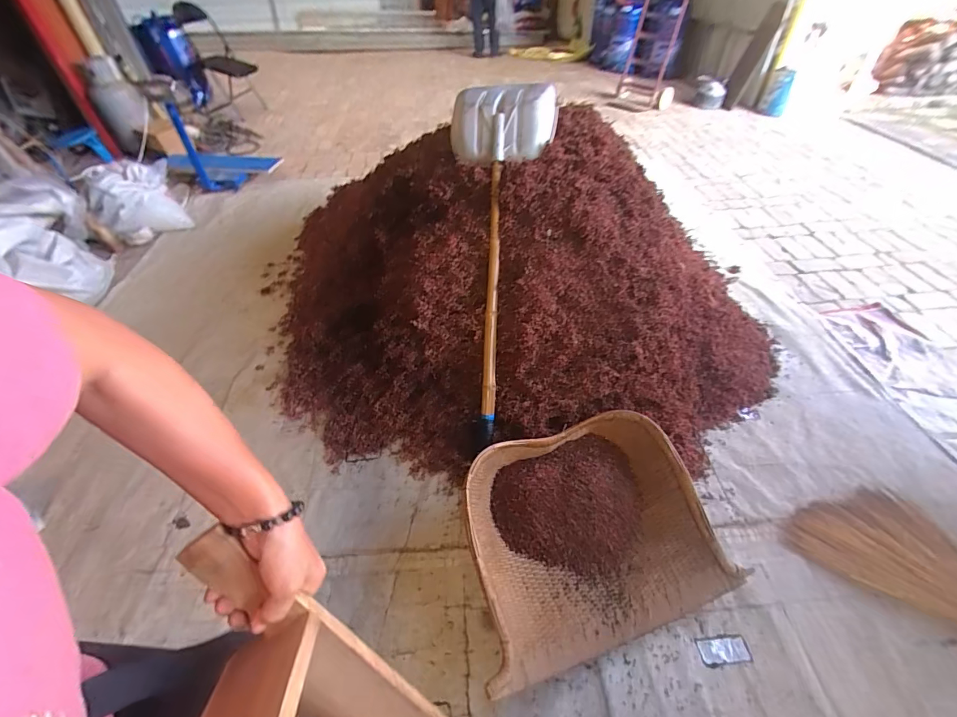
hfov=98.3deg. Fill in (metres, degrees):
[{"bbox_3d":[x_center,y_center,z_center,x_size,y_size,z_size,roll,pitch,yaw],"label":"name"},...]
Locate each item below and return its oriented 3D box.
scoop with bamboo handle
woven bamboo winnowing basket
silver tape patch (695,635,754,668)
[{"bbox_3d":[0.047,-0.326,1.383,0.347,1.255,0.160,4,3,6],"label":"scoop with bamboo handle"},{"bbox_3d":[0.290,0.462,1.141,0.661,0.196,0.528,-15,48,-12],"label":"woven bamboo winnowing basket"},{"bbox_3d":[0.606,0.721,1.018,0.124,0.005,0.060,-3,46,-1],"label":"silver tape patch"}]

